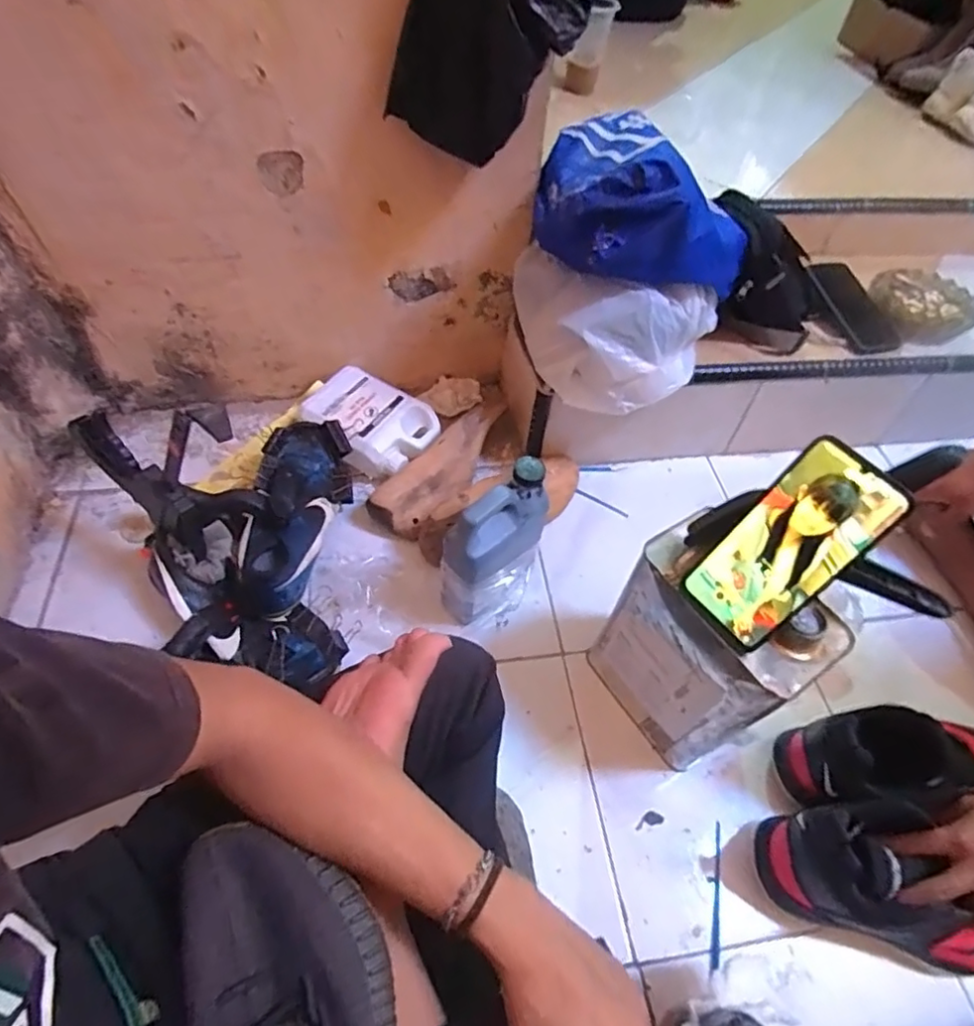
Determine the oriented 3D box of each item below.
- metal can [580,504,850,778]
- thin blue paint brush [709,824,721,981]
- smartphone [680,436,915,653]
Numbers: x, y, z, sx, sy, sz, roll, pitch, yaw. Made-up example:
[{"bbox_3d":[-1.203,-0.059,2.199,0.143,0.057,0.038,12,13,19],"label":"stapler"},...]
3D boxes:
[{"bbox_3d":[0.205,0.135,0.589,0.098,0.243,0.162,-28,61,-22],"label":"metal can"},{"bbox_3d":[0.223,0.376,0.577,0.010,0.009,0.133,15,55,6],"label":"thin blue paint brush"},{"bbox_3d":[0.225,0.028,0.450,0.008,0.168,0.079,-7,48,-50],"label":"smartphone"}]

